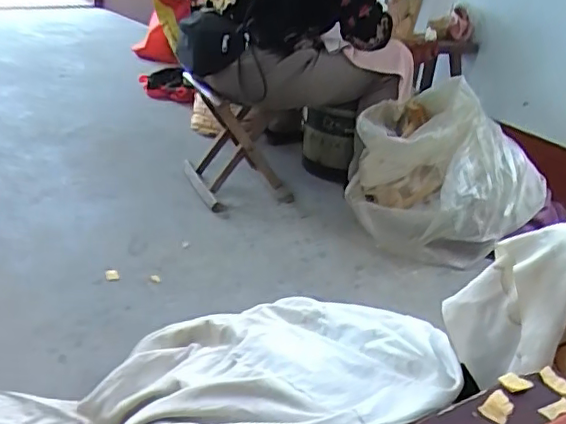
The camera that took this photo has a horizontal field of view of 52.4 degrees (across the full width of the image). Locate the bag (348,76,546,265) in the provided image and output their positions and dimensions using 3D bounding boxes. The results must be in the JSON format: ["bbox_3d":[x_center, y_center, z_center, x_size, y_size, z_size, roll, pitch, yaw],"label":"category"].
[{"bbox_3d":[0.460,-0.115,1.667,0.545,0.335,0.443,18,31,22],"label":"bag"}]

